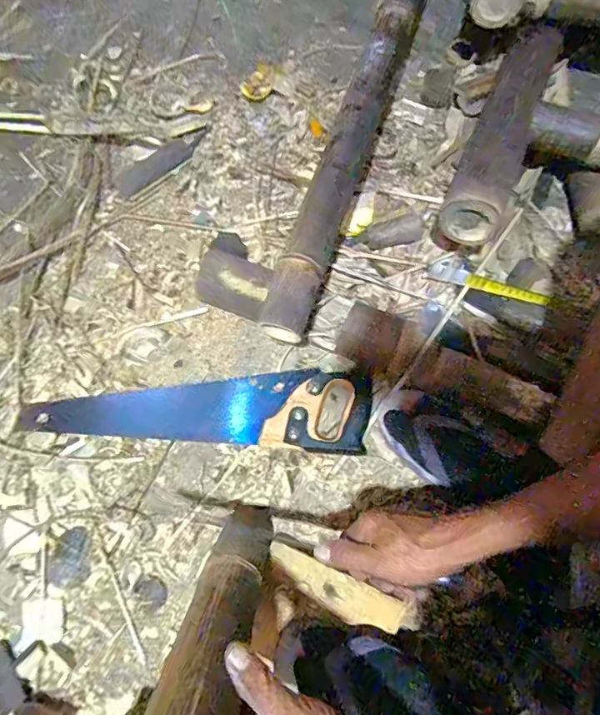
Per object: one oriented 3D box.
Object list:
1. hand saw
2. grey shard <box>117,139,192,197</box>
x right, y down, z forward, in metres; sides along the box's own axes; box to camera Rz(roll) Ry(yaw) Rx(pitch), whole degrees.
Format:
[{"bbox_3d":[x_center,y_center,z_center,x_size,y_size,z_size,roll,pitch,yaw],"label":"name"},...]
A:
[{"bbox_3d":[-0.136,0.059,0.633,0.452,0.020,0.108,4,71,1],"label":"hand saw"},{"bbox_3d":[-0.241,-0.316,0.773,0.136,0.007,0.044,-39,76,-12],"label":"grey shard"}]

